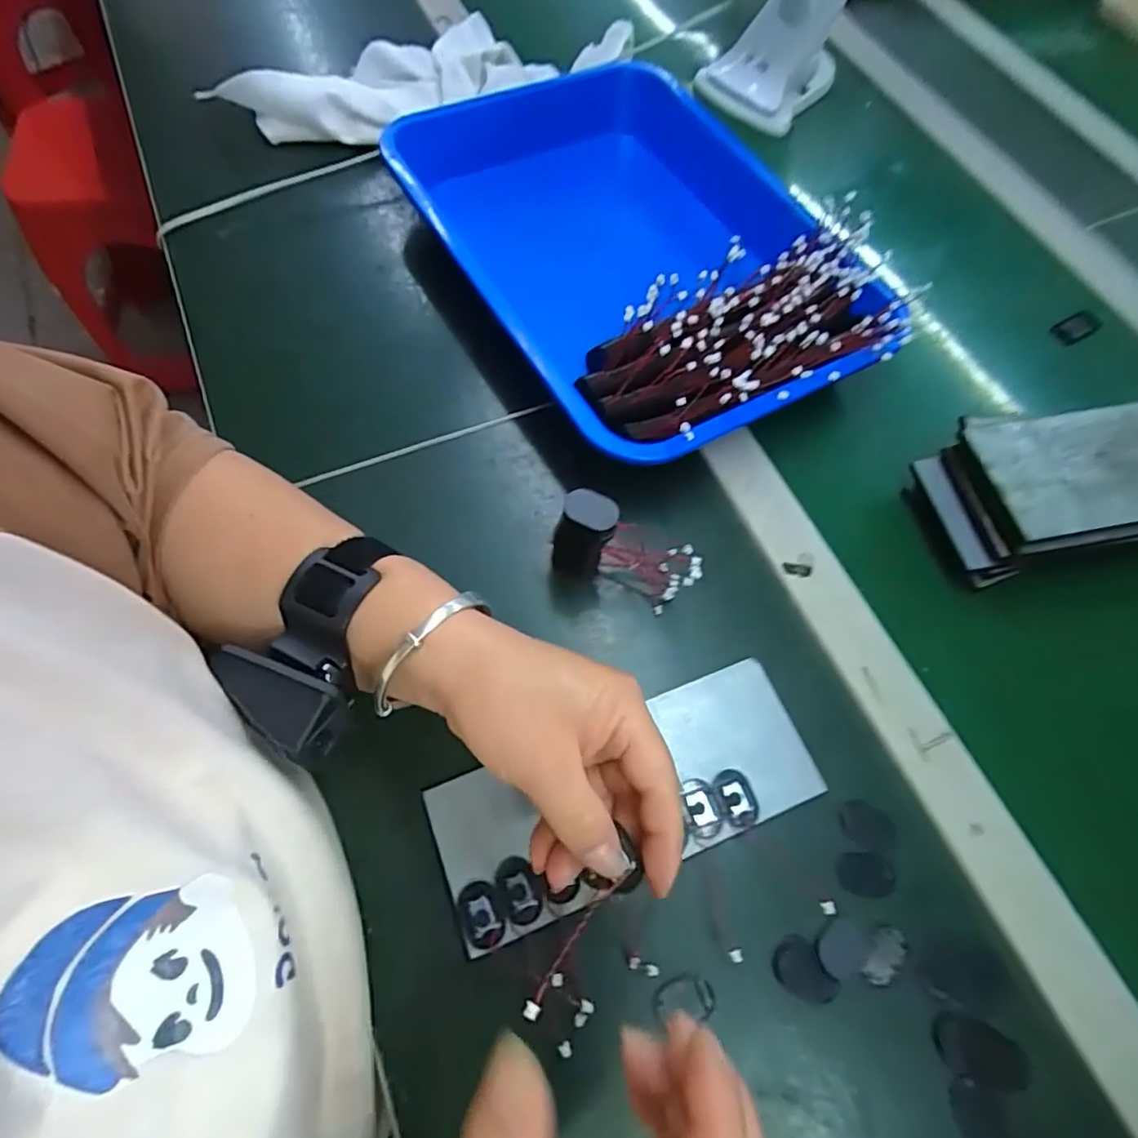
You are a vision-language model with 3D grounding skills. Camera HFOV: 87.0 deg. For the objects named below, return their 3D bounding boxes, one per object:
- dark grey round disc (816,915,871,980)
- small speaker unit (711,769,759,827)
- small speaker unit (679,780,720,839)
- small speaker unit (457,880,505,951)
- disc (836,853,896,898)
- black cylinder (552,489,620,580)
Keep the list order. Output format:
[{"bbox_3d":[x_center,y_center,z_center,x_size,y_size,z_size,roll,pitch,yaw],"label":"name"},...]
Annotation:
[{"bbox_3d":[0.134,0.185,0.292,0.027,0.004,0.024,-11,67,-7],"label":"dark grey round disc"},{"bbox_3d":[0.087,0.119,0.312,0.021,0.004,0.027,-16,68,-9],"label":"small speaker unit"},{"bbox_3d":[0.068,0.124,0.310,0.018,0.004,0.027,-11,67,-7],"label":"small speaker unit"},{"bbox_3d":[-0.042,0.165,0.286,0.020,0.004,0.028,-17,68,-10],"label":"small speaker unit"},{"bbox_3d":[0.153,0.157,0.308,0.028,0.004,0.020,5,66,0],"label":"disc"},{"bbox_3d":[0.008,-0.017,0.337,0.031,0.071,0.021,15,66,4],"label":"black cylinder"}]

